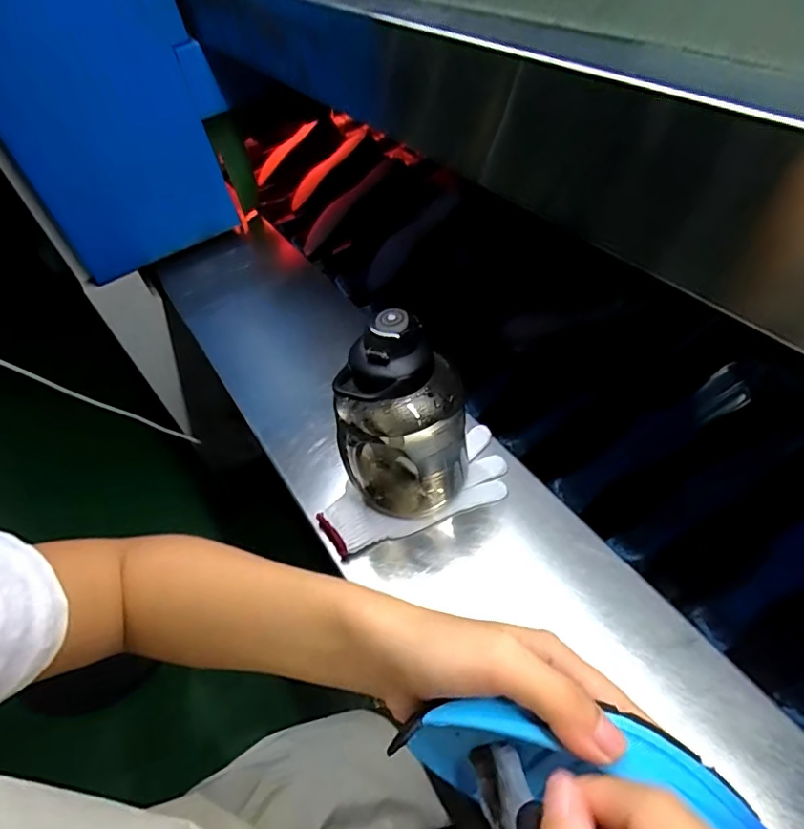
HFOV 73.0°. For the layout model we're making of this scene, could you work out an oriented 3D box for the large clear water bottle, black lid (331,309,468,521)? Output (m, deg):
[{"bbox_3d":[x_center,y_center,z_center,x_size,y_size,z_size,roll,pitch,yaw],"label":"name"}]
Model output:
[{"bbox_3d":[-0.003,0.015,0.549,0.120,0.233,0.098,3,51,14],"label":"large clear water bottle, black lid"}]

